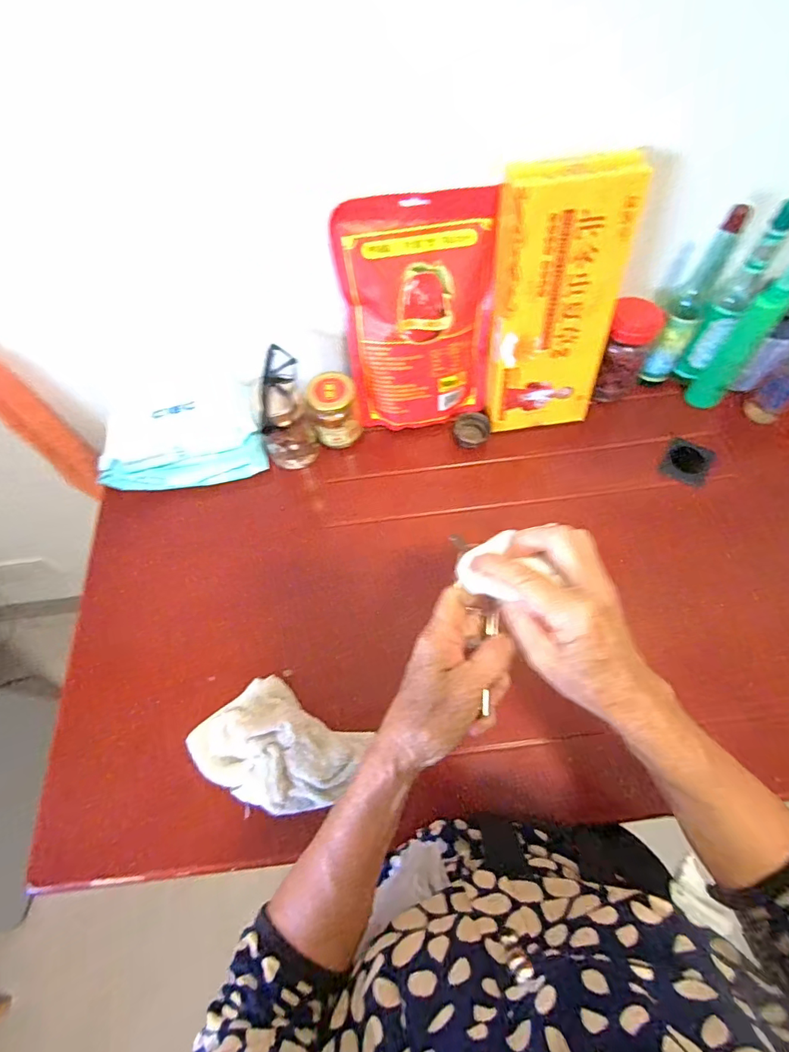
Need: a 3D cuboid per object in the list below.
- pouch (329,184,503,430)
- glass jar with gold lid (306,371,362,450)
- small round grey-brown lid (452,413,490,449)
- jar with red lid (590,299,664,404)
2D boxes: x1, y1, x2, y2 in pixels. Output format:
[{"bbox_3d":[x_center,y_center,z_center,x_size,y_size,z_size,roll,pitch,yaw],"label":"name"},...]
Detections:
[{"bbox_3d":[0.034,-0.249,0.591,0.180,0.270,0.036,-9,44,-4],"label":"pouch"},{"bbox_3d":[-0.080,-0.157,0.644,0.063,0.081,0.063,-11,63,-2],"label":"glass jar with gold lid"},{"bbox_3d":[0.109,-0.136,0.678,0.046,0.022,0.058,28,68,17],"label":"small round grey-brown lid"},{"bbox_3d":[0.307,-0.232,0.639,0.065,0.126,0.070,25,67,15],"label":"jar with red lid"}]

